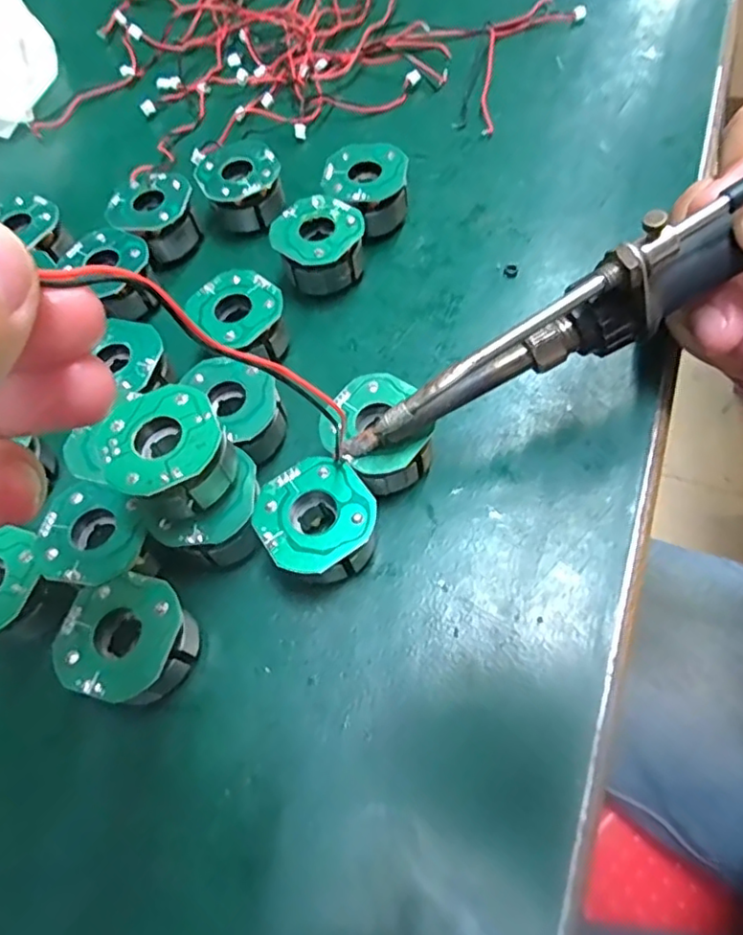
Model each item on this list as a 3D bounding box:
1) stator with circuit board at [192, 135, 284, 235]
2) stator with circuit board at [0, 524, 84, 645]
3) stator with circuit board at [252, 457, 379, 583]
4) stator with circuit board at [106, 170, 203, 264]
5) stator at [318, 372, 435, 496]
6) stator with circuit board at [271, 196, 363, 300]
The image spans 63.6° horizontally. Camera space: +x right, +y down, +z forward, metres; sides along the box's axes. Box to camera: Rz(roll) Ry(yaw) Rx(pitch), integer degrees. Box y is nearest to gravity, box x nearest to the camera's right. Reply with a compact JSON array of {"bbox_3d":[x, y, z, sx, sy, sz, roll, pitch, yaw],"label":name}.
[{"bbox_3d":[-0.051,-0.109,0.234,0.029,0.023,0.032,-28,64,-8],"label":"stator with circuit board"},{"bbox_3d":[-0.099,0.037,0.167,0.028,0.023,0.029,34,72,20],"label":"stator with circuit board"},{"bbox_3d":[-0.015,0.016,0.165,0.031,0.021,0.031,-3,63,5],"label":"stator with circuit board"},{"bbox_3d":[-0.083,-0.096,0.231,0.031,0.019,0.028,-31,64,-9],"label":"stator with circuit board"},{"bbox_3d":[0.002,-0.008,0.176,0.031,0.022,0.030,-3,63,5],"label":"stator"},{"bbox_3d":[-0.019,-0.077,0.214,0.031,0.021,0.030,-3,63,5],"label":"stator with circuit board"}]

